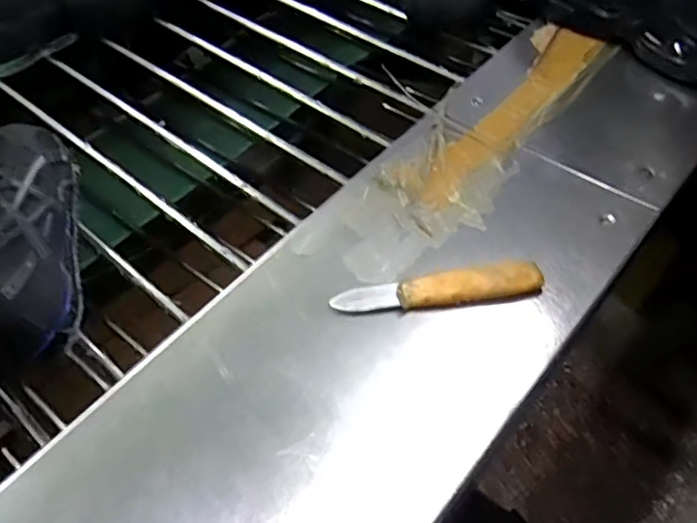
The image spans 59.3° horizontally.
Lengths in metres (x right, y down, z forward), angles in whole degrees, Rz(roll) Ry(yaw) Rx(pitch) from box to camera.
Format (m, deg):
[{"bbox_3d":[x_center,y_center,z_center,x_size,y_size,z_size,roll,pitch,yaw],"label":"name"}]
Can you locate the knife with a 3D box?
[{"bbox_3d":[0.069,0.021,0.475,0.159,0.018,0.023,-6,52,0],"label":"knife"}]

